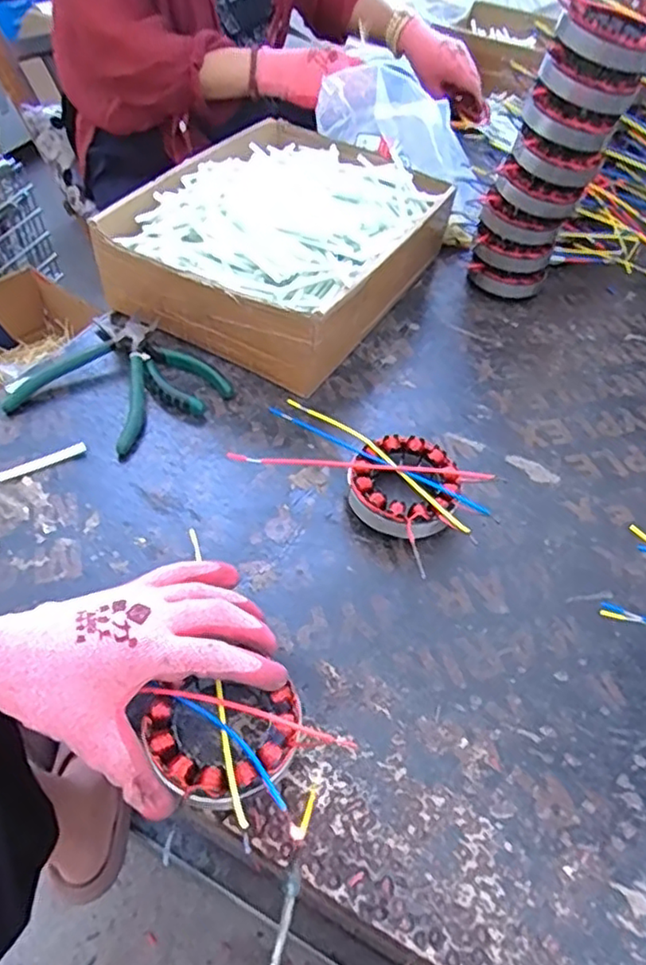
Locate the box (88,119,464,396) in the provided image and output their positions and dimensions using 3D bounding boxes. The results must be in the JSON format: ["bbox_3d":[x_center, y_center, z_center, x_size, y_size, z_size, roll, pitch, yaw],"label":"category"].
[{"bbox_3d":[-0.035,-0.253,0.649,0.242,0.097,0.320,26,51,16],"label":"box"}]

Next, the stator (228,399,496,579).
[{"bbox_3d":[0.030,-0.010,0.508,0.191,0.030,0.094,28,53,18],"label":"stator"}]

